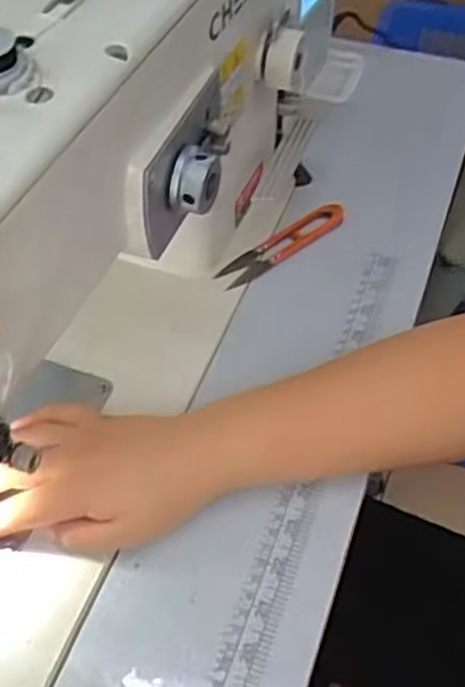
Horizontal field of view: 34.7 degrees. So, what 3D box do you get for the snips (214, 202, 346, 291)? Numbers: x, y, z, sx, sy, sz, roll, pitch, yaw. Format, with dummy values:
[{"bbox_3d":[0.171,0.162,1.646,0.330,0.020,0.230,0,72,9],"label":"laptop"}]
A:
[{"bbox_3d":[0.039,-0.080,0.586,0.117,0.013,0.027,-32,58,-20],"label":"snips"}]

